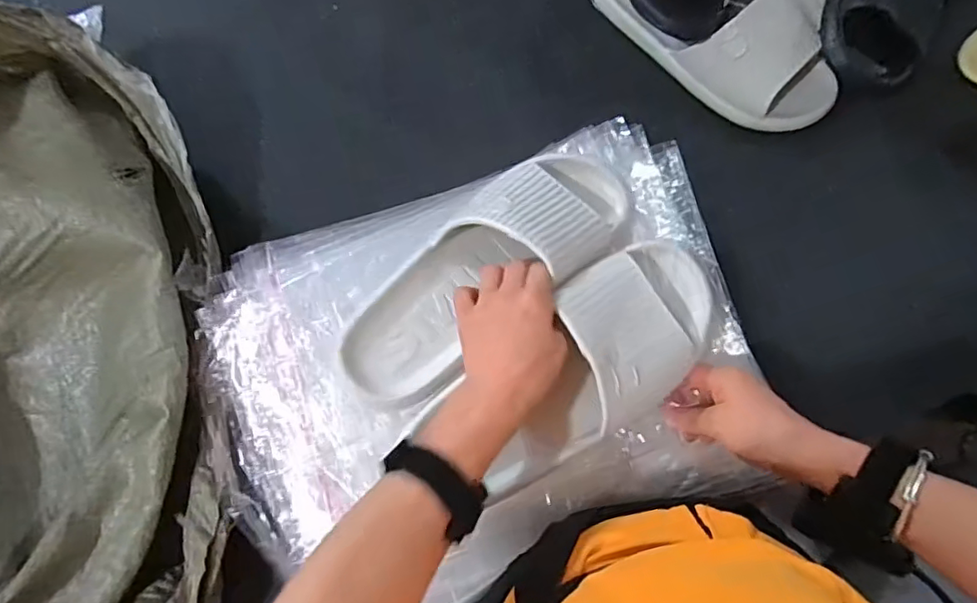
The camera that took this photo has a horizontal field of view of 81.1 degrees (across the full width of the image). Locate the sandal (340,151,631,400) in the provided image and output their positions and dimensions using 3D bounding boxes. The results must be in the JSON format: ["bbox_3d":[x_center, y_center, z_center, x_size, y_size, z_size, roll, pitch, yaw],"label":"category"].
[{"bbox_3d":[0.001,-0.035,0.461,0.278,0.081,0.098,-40,79,-8],"label":"sandal"}]

